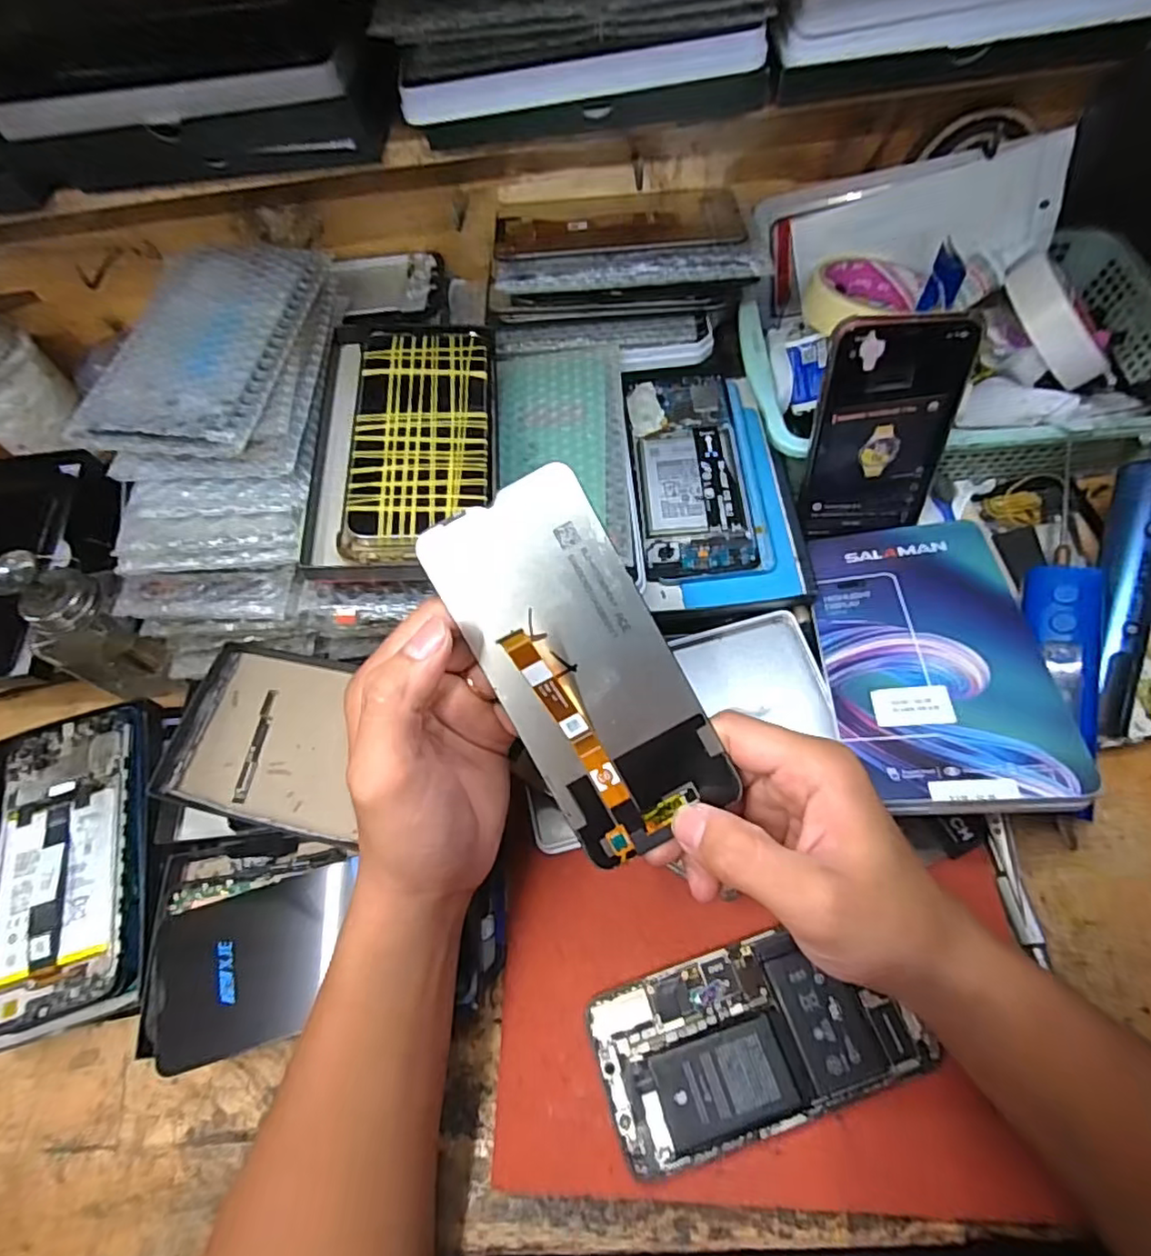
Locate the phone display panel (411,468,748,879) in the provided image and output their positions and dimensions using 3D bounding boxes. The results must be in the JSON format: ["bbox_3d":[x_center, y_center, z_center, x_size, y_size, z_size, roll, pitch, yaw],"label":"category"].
[{"bbox_3d":[0.004,0.017,0.244,0.068,0.027,0.152,-29,95,-2],"label":"phone display panel"}]

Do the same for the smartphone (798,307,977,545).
[{"bbox_3d":[0.178,-0.112,0.368,0.075,0.131,0.005,-1,42,6],"label":"smartphone"}]

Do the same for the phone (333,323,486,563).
[{"bbox_3d":[-0.085,-0.106,0.347,0.071,0.013,0.156,-5,62,4],"label":"phone"}]

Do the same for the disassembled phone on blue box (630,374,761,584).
[{"bbox_3d":[0.075,-0.105,0.416,0.069,0.011,0.152,-4,68,1],"label":"disassembled phone on blue box"}]

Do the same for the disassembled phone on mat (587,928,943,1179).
[{"bbox_3d":[0.085,0.194,0.301,0.145,0.005,0.074,-18,61,-4],"label":"disassembled phone on mat"}]

